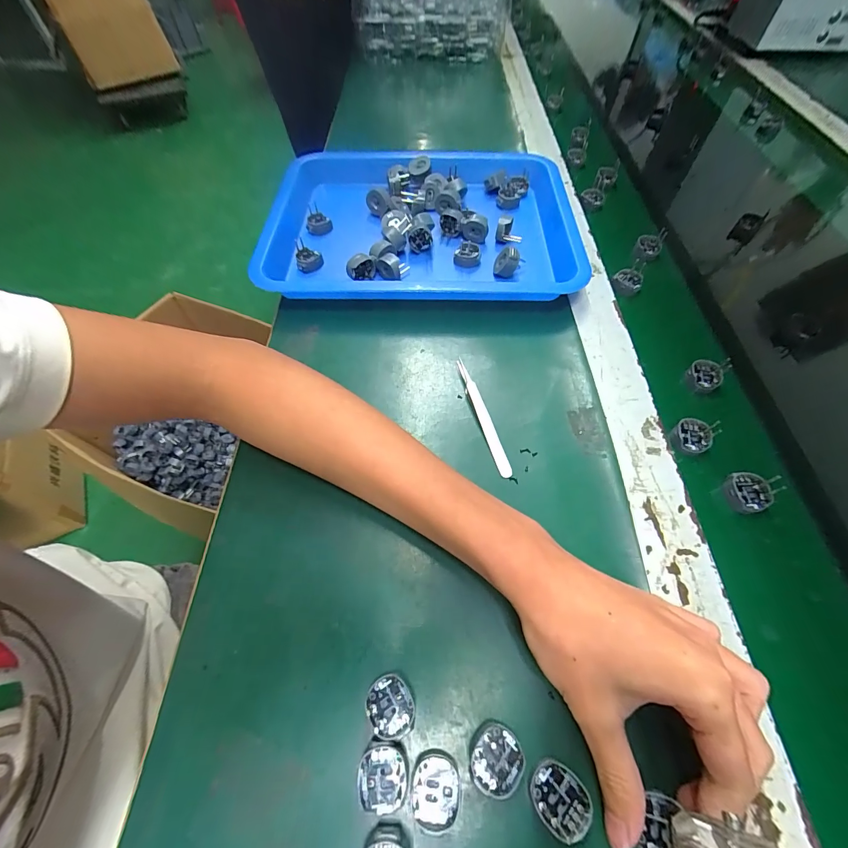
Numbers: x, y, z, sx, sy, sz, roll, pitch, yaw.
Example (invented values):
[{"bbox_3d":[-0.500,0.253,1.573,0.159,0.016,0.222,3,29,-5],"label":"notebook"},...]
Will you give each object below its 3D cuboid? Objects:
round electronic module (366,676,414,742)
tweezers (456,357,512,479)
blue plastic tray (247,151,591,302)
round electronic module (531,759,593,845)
[{"bbox_3d":[-0.018,0.156,0.206,0.026,0.013,0.027,0,59,1],"label":"round electronic module"},{"bbox_3d":[0.046,-0.010,0.304,0.010,0.010,0.116,-15,60,-8],"label":"tweezers"},{"bbox_3d":[0.004,-0.226,0.417,0.322,0.037,0.252,1,59,1],"label":"blue plastic tray"},{"bbox_3d":[0.068,0.187,0.185,0.029,0.005,0.026,24,62,14],"label":"round electronic module"}]

